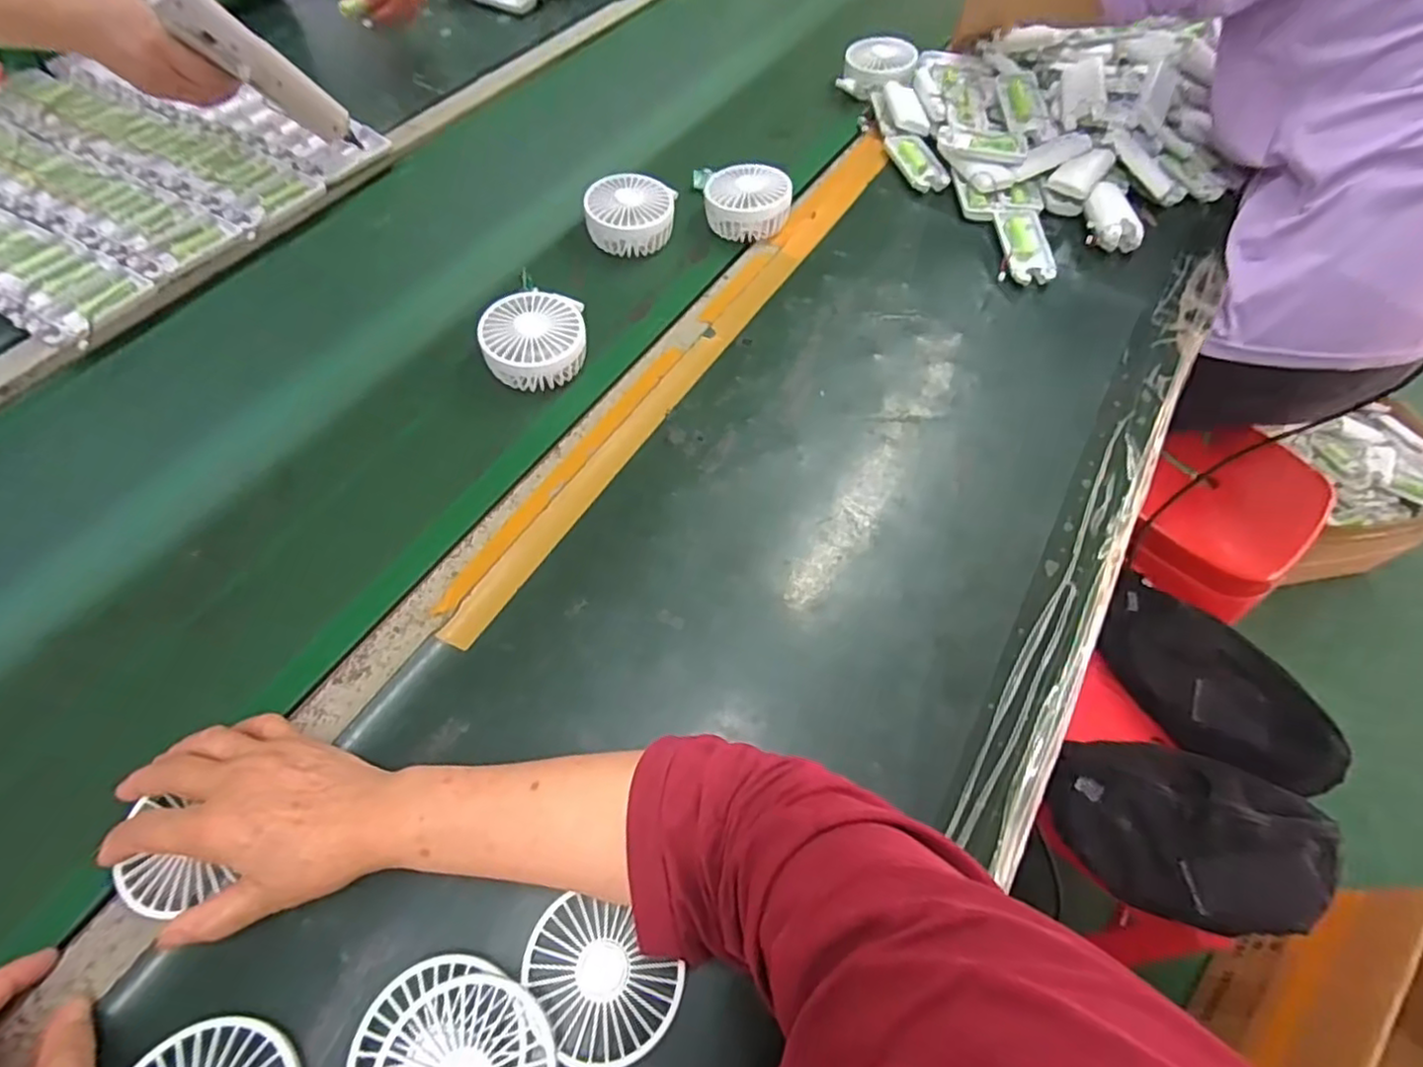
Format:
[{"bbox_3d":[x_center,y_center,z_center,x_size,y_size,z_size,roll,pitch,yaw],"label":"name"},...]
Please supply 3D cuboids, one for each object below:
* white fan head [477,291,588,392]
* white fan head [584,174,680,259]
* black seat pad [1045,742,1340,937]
[{"bbox_3d":[-0.154,-0.170,0.580,0.085,0.037,0.082,-5,60,-7],"label":"white fan head"},{"bbox_3d":[-0.083,-0.325,0.677,0.088,0.041,0.073,3,59,-2],"label":"white fan head"},{"bbox_3d":[0.459,0.278,0.621,0.233,0.051,0.152,16,60,6],"label":"black seat pad"}]

